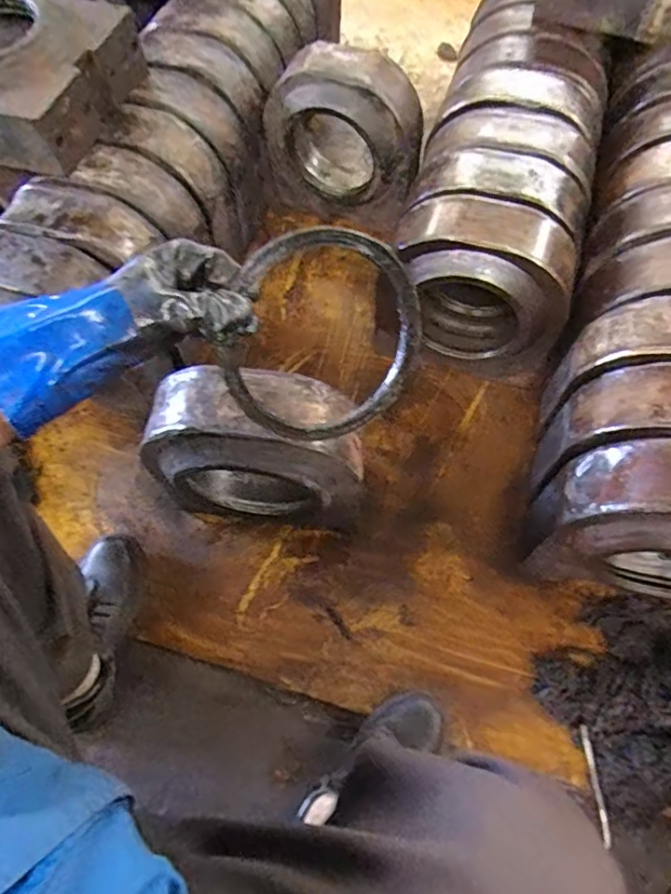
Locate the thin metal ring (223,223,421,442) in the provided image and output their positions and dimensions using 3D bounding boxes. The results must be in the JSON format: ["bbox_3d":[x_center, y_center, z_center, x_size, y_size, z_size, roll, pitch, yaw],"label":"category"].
[{"bbox_3d":[-0.010,-0.103,0.526,0.201,0.197,0.021,-36,33,-9],"label":"thin metal ring"}]

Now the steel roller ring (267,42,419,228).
[{"bbox_3d":[0.013,-0.581,1.084,0.297,0.306,0.130,16,65,10],"label":"steel roller ring"}]

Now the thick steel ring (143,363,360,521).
[{"bbox_3d":[-0.098,0.025,0.782,0.257,0.314,0.112,4,63,4],"label":"thick steel ring"}]

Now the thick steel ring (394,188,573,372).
[{"bbox_3d":[0.220,-0.248,0.887,0.274,0.265,0.128,15,64,9],"label":"thick steel ring"}]

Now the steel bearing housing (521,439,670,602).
[{"bbox_3d":[0.418,0.114,0.723,0.269,0.300,0.120,12,64,8],"label":"steel bearing housing"}]

